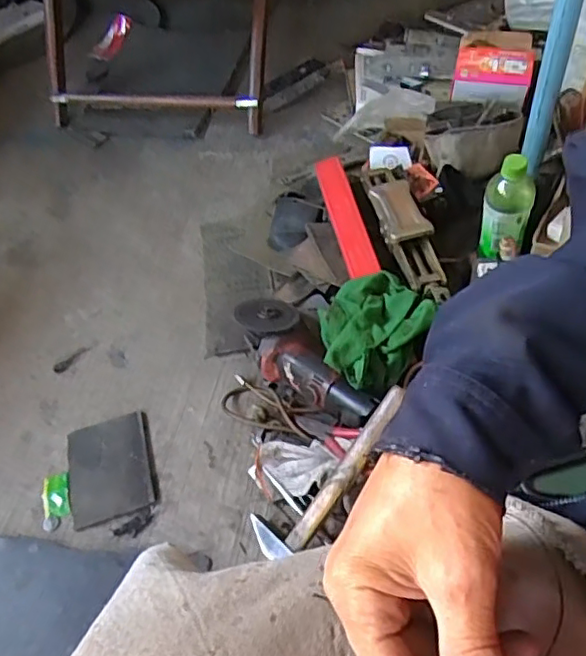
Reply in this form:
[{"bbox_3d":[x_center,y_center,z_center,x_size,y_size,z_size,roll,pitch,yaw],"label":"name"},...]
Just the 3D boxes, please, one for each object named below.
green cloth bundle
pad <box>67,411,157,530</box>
[{"bbox_3d":[0.105,-0.002,0.820,0.142,0.055,0.165,29,59,26],"label":"green cloth bundle"},{"bbox_3d":[-0.252,0.189,0.823,0.109,0.016,0.150,-15,51,-7],"label":"pad"}]

